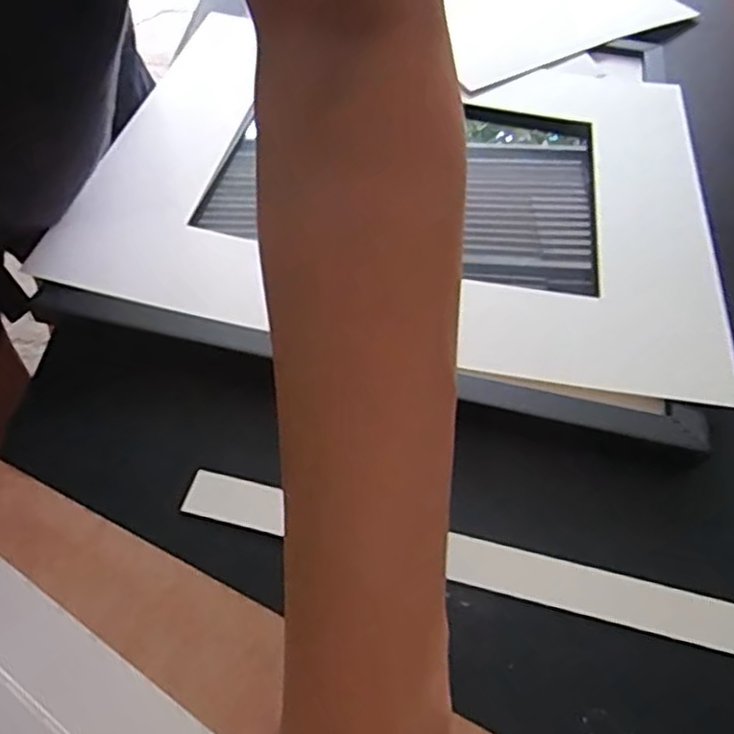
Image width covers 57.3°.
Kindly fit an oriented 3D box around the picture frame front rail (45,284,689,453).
[{"bbox_3d":[-0.006,-0.003,0.397,0.401,0.018,0.023,10,54,6],"label":"picture frame front rail"}]

